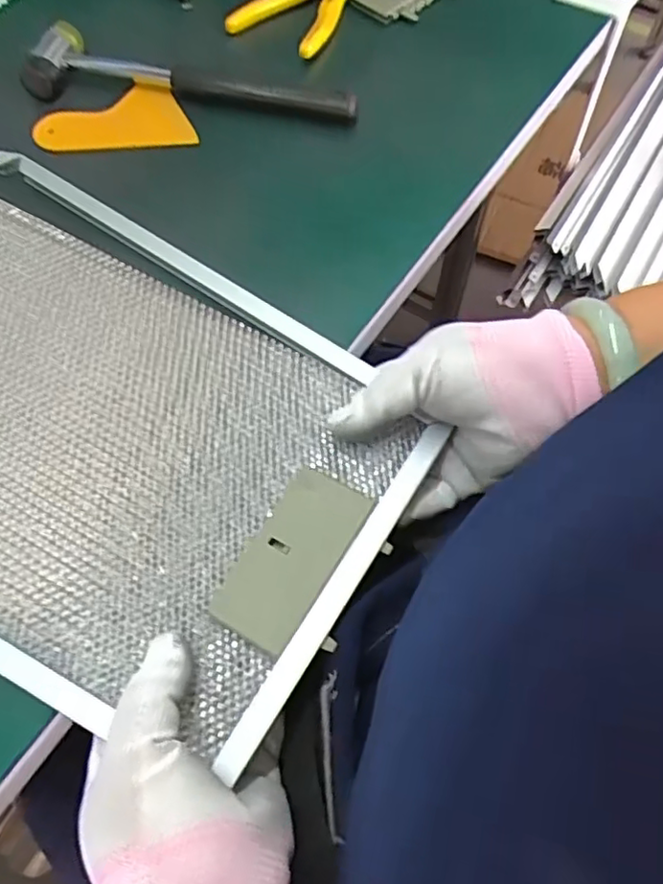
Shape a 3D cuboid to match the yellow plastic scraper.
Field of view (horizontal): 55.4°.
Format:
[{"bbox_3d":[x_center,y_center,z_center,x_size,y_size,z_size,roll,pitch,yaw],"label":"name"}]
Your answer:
[{"bbox_3d":[-0.151,-0.227,0.442,0.111,0.009,0.056,-4,63,-1],"label":"yellow plastic scraper"}]

